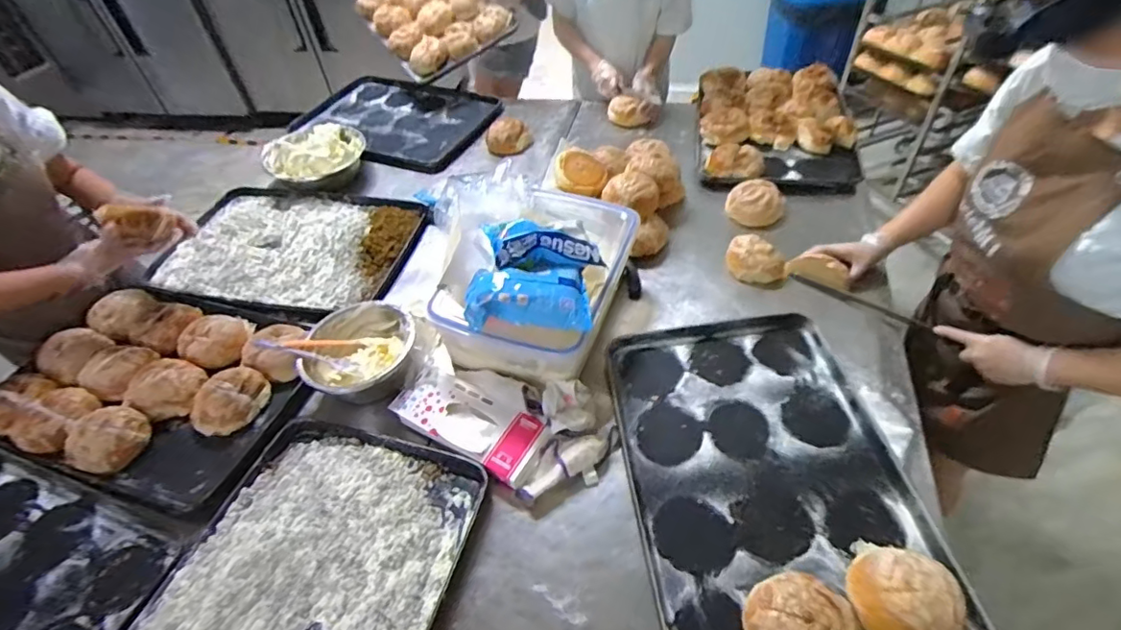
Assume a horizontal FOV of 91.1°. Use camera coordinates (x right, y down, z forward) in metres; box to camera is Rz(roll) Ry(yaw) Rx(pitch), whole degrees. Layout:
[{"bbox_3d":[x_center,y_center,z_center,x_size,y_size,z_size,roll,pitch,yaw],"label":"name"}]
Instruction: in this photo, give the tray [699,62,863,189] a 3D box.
[{"bbox_3d":[0.563,-0.512,1.458,0.381,0.088,0.518,2,47,9],"label":"tray"}]

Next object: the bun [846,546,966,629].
[{"bbox_3d":[0.434,0.360,0.694,0.121,0.063,0.117,-4,47,4],"label":"bun"}]

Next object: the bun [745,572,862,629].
[{"bbox_3d":[0.301,0.388,0.682,0.121,0.053,0.128,-28,50,-18],"label":"bun"}]

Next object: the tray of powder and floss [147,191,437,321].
[{"bbox_3d":[-0.626,-0.164,1.308,0.567,0.045,0.410,5,48,12],"label":"tray of powder and floss"}]

